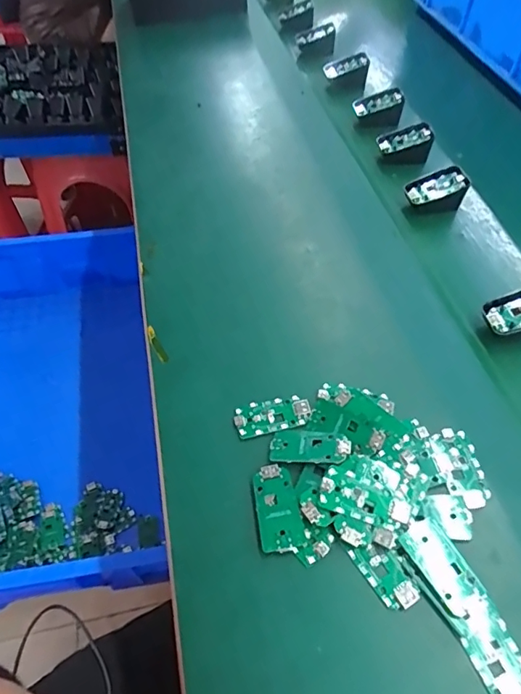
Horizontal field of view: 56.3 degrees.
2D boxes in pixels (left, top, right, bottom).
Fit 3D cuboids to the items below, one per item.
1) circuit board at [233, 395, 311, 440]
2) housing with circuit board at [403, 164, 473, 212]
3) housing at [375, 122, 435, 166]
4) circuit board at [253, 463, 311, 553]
[{"bbox_3d":[0.010,0.059,0.418,0.063,0.006,0.030,-9,52,-7],"label":"circuit board"},{"bbox_3d":[0.211,-0.190,0.595,0.068,0.043,0.045,-5,52,-4],"label":"housing with circuit board"},{"bbox_3d":[0.195,-0.278,0.663,0.070,0.045,0.030,13,53,10],"label":"housing"},{"bbox_3d":[0.014,0.122,0.369,0.035,0.007,0.063,-7,52,-6],"label":"circuit board"}]

